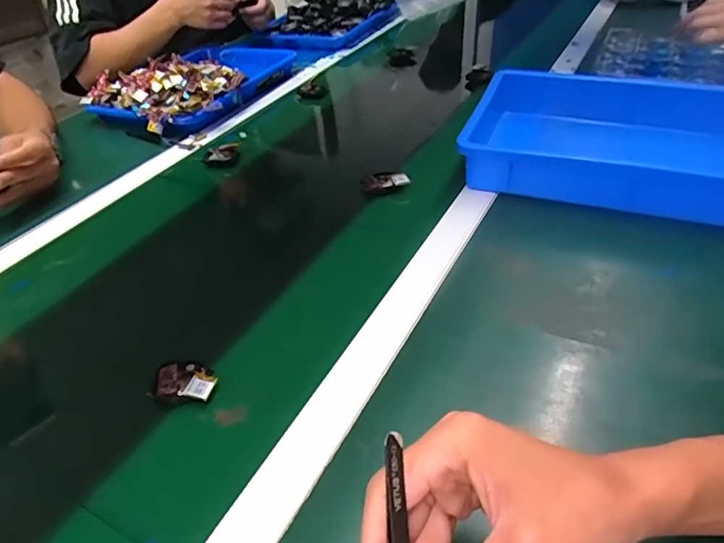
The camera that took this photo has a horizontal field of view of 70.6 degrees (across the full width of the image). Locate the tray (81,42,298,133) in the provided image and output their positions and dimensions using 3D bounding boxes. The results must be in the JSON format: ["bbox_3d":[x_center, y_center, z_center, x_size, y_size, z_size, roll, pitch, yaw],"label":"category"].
[{"bbox_3d":[-0.290,-0.347,0.915,0.254,0.076,0.346,14,46,23],"label":"tray"}]

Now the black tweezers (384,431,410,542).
[{"bbox_3d":[0.017,0.130,0.222,0.008,0.006,0.112,-3,72,4],"label":"black tweezers"}]

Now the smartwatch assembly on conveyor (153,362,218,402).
[{"bbox_3d":[-0.142,0.091,0.416,0.052,0.016,0.036,-1,42,8],"label":"smartwatch assembly on conveyor"}]

